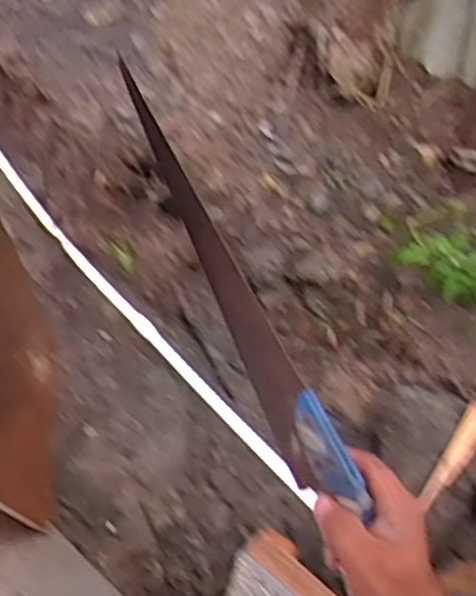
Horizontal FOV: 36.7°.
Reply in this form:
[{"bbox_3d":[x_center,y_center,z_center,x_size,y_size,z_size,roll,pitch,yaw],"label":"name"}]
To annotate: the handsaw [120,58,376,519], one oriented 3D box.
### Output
[{"bbox_3d":[-0.009,-0.007,0.597,0.024,0.085,0.384,-25,84,-26],"label":"handsaw"}]

